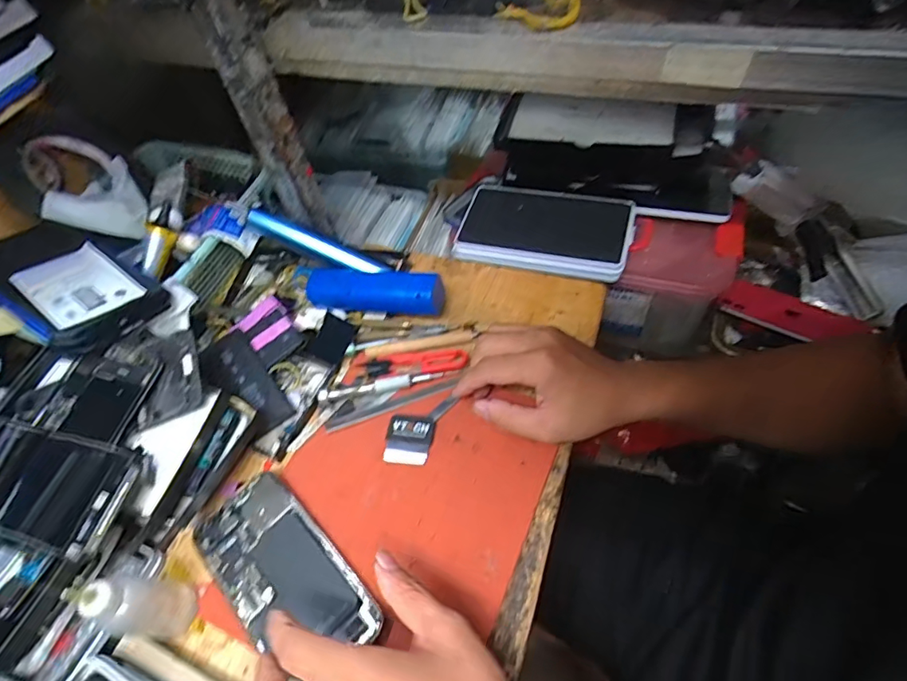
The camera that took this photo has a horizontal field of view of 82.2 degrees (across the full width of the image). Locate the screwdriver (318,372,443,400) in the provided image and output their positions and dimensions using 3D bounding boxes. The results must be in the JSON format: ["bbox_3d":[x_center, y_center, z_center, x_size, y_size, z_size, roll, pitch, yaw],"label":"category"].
[{"bbox_3d":[-0.065,0.041,0.466,0.108,0.011,0.011,-11,54,0],"label":"screwdriver"}]

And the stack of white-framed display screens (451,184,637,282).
[{"bbox_3d":[0.099,-0.123,0.579,0.186,0.028,0.109,13,63,22],"label":"stack of white-framed display screens"}]

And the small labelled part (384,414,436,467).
[{"bbox_3d":[-0.037,0.082,0.439,0.038,0.006,0.044,4,56,10],"label":"small labelled part"}]

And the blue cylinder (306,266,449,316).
[{"bbox_3d":[-0.076,-0.046,0.502,0.137,0.043,0.036,7,57,10],"label":"blue cylinder"}]

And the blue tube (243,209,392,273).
[{"bbox_3d":[-0.135,-0.095,0.520,0.146,0.016,0.018,22,59,-2],"label":"blue tube"}]

